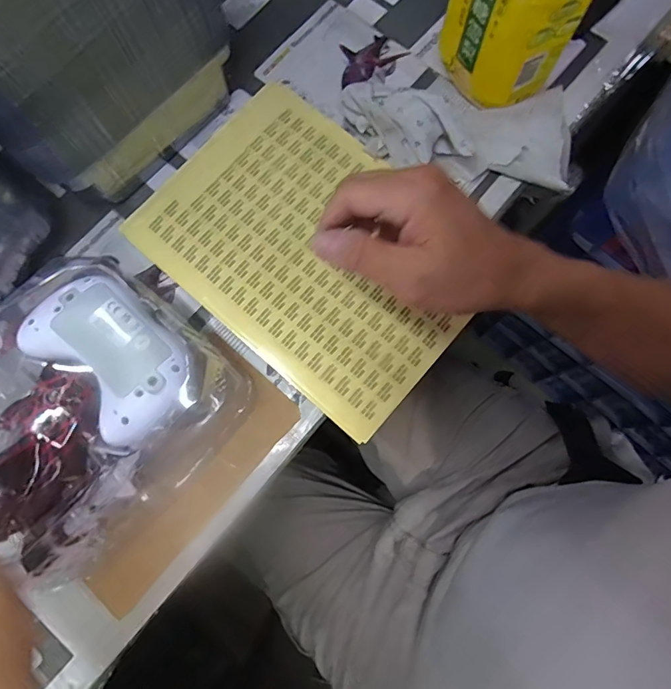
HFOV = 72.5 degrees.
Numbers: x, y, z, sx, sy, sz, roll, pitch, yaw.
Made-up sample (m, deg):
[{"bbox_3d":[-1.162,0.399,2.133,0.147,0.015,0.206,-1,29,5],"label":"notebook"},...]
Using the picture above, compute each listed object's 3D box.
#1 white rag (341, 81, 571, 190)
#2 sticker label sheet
[{"bbox_3d":[0.113,-0.194,0.403,0.204,0.060,0.091,1,77,1],"label":"white rag"},{"bbox_3d":[-0.018,-0.088,0.411,0.289,0.010,0.207,41,81,8],"label":"sticker label sheet"}]

